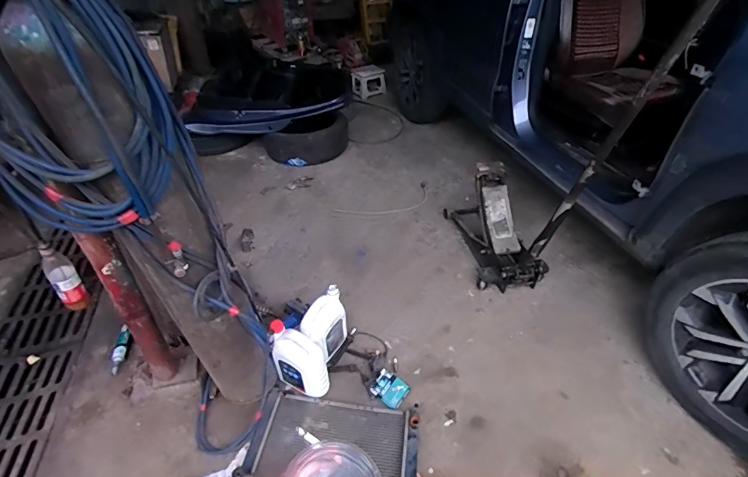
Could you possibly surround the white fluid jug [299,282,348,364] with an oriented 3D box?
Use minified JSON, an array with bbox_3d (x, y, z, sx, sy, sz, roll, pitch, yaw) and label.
[{"bbox_3d":[-0.181,0.346,1.528,0.103,0.283,0.217,18,43,20],"label":"white fluid jug"}]

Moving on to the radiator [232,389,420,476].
[{"bbox_3d":[-0.140,0.684,1.298,0.566,0.065,0.354,5,41,6],"label":"radiator"}]

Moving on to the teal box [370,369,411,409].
[{"bbox_3d":[0.060,0.558,1.462,0.127,0.038,0.114,27,47,28],"label":"teal box"}]

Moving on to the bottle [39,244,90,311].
[{"bbox_3d":[-0.836,0.109,1.062,0.054,0.206,0.071,33,50,32],"label":"bottle"}]

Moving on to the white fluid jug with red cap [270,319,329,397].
[{"bbox_3d":[-0.266,0.441,1.409,0.201,0.268,0.088,14,42,16],"label":"white fluid jug with red cap"}]

